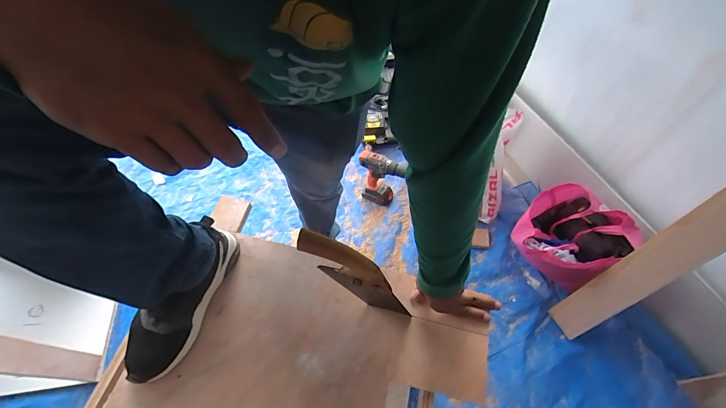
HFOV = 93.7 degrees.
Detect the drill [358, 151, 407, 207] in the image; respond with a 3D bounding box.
[{"bbox_3d":[0.068,-0.096,1.290,0.184,0.223,0.089,29,64,18],"label":"drill"}]

